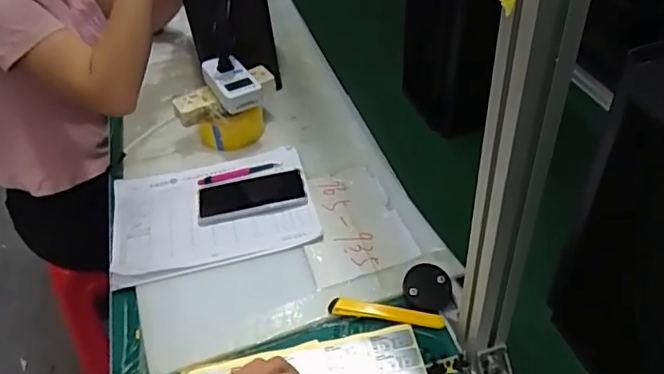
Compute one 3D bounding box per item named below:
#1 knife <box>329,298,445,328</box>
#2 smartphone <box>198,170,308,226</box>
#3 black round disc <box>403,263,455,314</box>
[{"bbox_3d":[0.066,0.152,0.705,0.137,0.015,0.020,4,44,11],"label":"knife"},{"bbox_3d":[-0.121,0.014,0.869,0.160,0.009,0.083,-10,43,-4],"label":"smartphone"},{"bbox_3d":[0.122,0.125,0.722,0.061,0.018,0.064,-3,43,3],"label":"black round disc"}]

